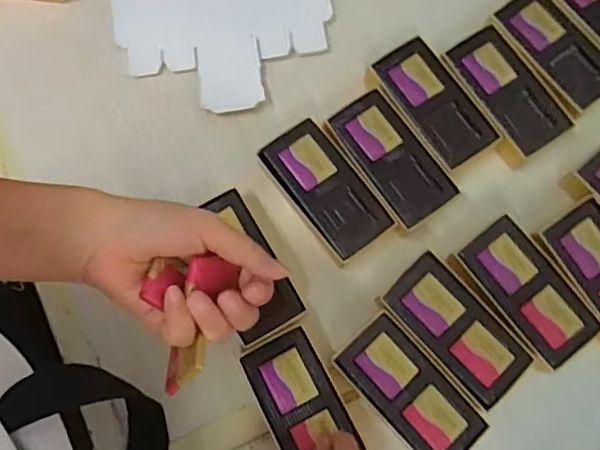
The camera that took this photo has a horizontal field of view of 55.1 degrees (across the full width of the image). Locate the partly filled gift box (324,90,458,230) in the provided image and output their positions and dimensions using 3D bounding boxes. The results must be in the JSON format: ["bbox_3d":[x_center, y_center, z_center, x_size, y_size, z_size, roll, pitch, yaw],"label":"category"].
[{"bbox_3d":[0.073,-0.050,0.475,0.056,0.033,0.110,-34,80,-7],"label":"partly filled gift box"}]

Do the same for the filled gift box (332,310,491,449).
[{"bbox_3d":[0.081,0.127,0.436,0.054,0.034,0.113,-41,81,-8],"label":"filled gift box"}]

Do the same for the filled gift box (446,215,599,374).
[{"bbox_3d":[0.172,0.055,0.451,0.060,0.032,0.110,-37,80,-7],"label":"filled gift box"}]

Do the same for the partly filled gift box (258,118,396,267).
[{"bbox_3d":[0.020,-0.025,0.464,0.052,0.034,0.111,-37,80,-7],"label":"partly filled gift box"}]

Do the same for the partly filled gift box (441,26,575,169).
[{"bbox_3d":[0.171,-0.108,0.486,0.058,0.030,0.108,-30,79,-6],"label":"partly filled gift box"}]

